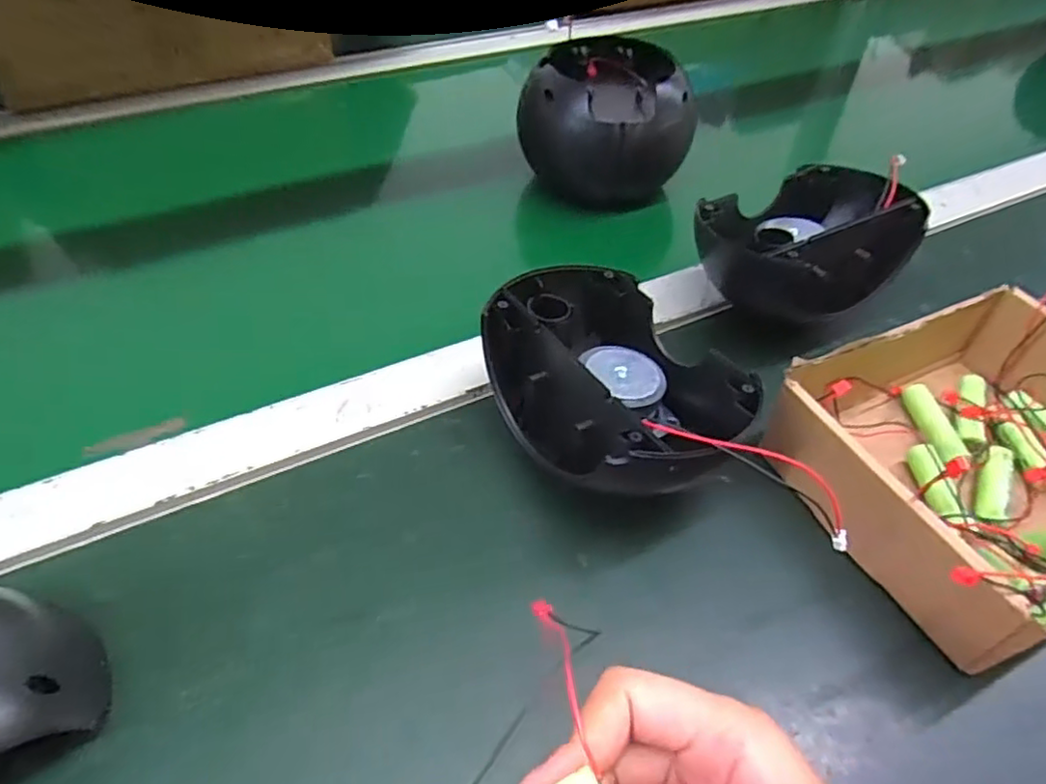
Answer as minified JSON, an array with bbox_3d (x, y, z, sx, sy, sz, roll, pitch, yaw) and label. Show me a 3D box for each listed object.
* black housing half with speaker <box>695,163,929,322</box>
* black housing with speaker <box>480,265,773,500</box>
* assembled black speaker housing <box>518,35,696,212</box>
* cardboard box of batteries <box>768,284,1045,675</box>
[{"bbox_3d":[0.172,-0.087,0.406,0.140,0.073,0.092,-18,51,-18],"label":"black housing half with speaker"},{"bbox_3d":[0.046,-0.001,0.326,0.131,0.073,0.096,23,51,18],"label":"black housing with speaker"},{"bbox_3d":[0.068,-0.205,0.501,0.106,0.106,0.105,34,55,26],"label":"assembled black speaker housing"},{"bbox_3d":[0.223,0.031,0.315,0.169,0.060,0.137,-21,52,-20],"label":"cardboard box of batteries"}]

